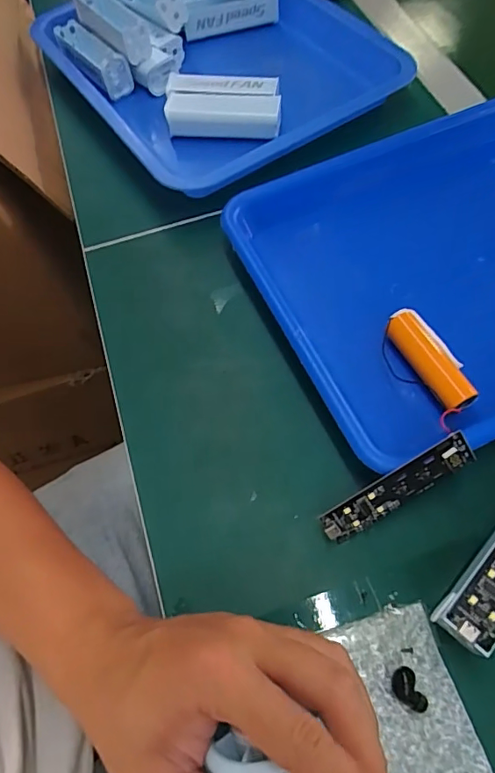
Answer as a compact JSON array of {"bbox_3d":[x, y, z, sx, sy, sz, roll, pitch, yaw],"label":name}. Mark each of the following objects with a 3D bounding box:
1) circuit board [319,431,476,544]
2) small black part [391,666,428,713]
[{"bbox_3d":[0.084,0.059,0.281,0.091,0.023,0.005,-34,22,7],"label":"circuit board"},{"bbox_3d":[0.080,0.152,0.250,0.013,0.007,0.021,-26,63,-12],"label":"small black part"}]

